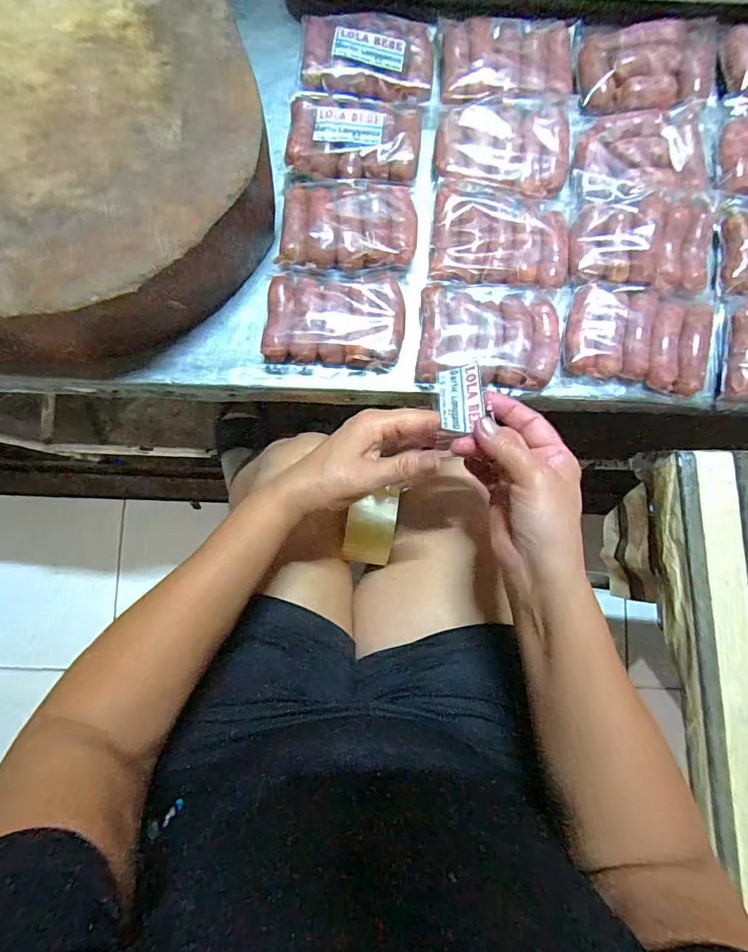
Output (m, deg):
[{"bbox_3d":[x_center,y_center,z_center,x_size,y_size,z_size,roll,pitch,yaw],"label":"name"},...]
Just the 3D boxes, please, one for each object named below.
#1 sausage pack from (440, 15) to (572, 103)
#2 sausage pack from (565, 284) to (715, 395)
[{"bbox_3d":[0.137,-0.428,0.467,0.130,0.023,0.091,-1,85,-1],"label":"sausage pack"},{"bbox_3d":[0.249,-0.132,0.429,0.123,0.024,0.085,11,85,0],"label":"sausage pack"}]

